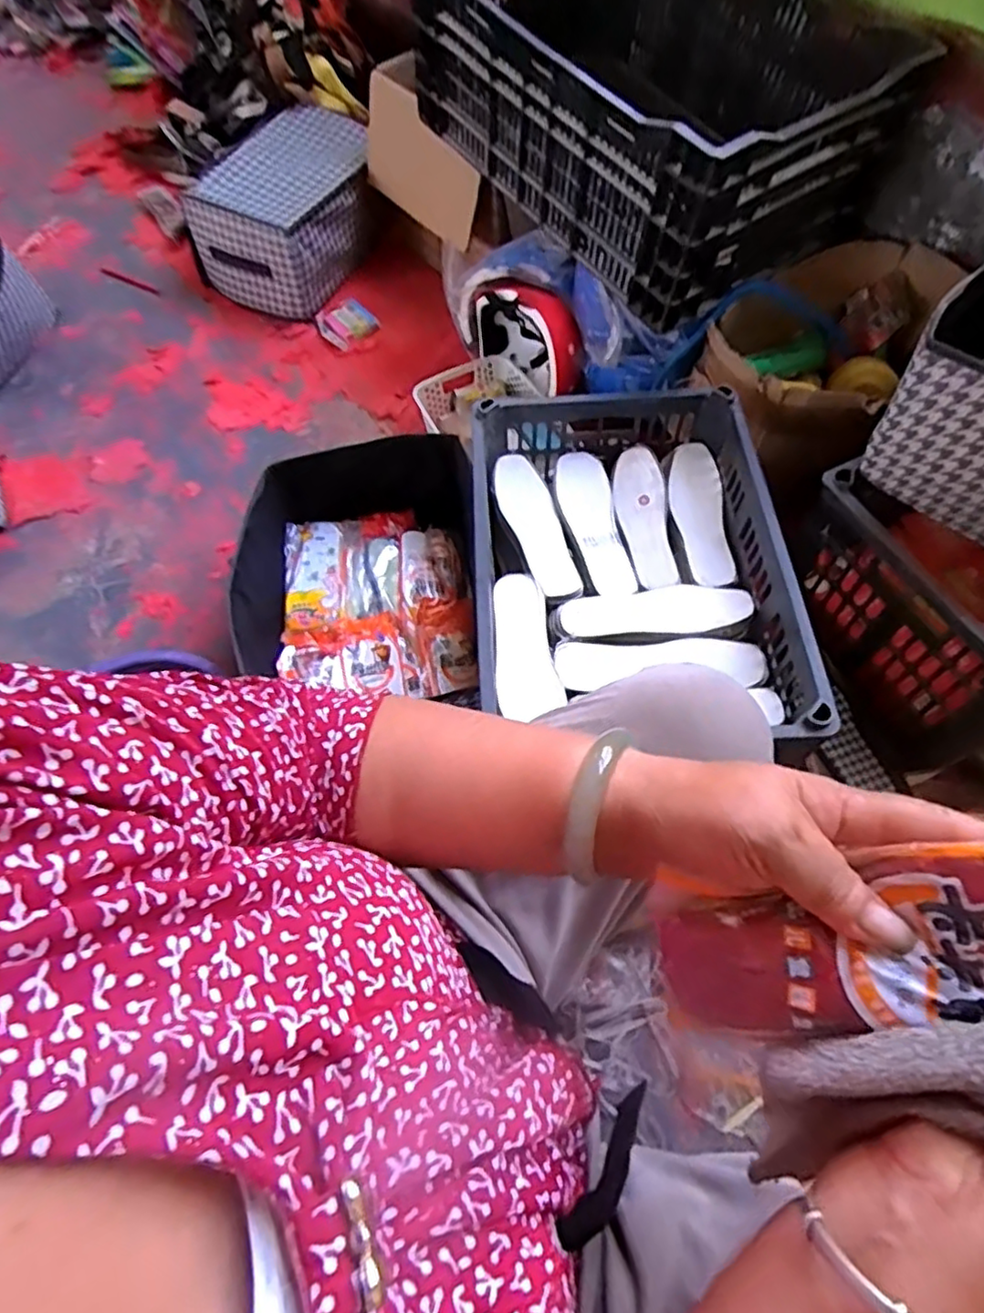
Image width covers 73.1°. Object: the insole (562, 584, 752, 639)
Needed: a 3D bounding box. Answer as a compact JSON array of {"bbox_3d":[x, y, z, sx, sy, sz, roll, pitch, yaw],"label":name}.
[{"bbox_3d":[0.195,-0.055,0.796,0.219,0.015,0.068,-6,63,0],"label":"insole"}]

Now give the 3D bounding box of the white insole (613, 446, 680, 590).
[{"bbox_3d":[0.202,-0.182,0.882,0.065,0.031,0.219,-3,63,1],"label":"white insole"}]

